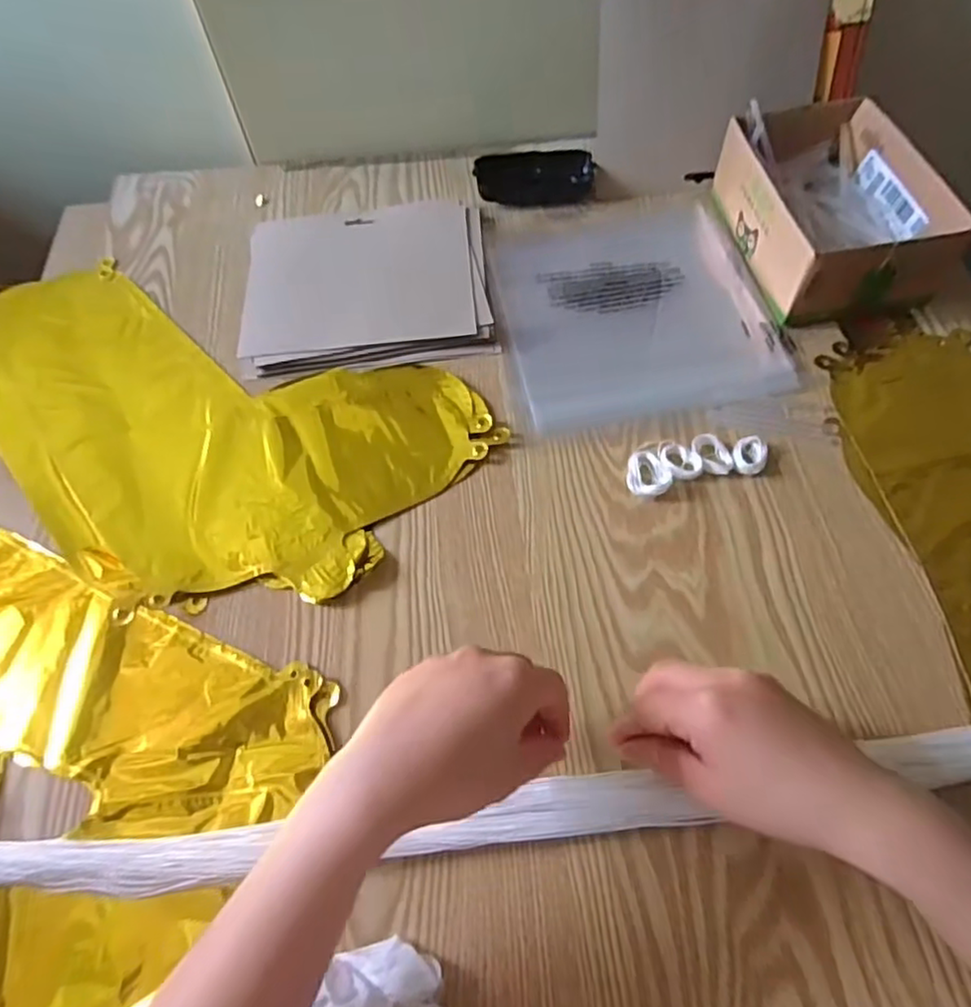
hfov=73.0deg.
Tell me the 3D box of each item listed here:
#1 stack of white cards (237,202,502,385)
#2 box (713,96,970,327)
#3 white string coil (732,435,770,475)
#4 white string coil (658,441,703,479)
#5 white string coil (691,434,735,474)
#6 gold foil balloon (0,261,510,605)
[{"bbox_3d":[-0.102,-0.189,0.561,0.204,0.015,0.178,-6,59,-1],"label":"stack of white cards"},{"bbox_3d":[0.282,-0.240,0.535,0.133,0.065,0.198,-9,59,-2],"label":"box"},{"bbox_3d":[0.184,-0.034,0.456,0.023,0.009,0.033,11,60,9],"label":"white string coil"},{"bbox_3d":[0.134,-0.031,0.457,0.025,0.008,0.031,-20,60,-9],"label":"white string coil"},{"bbox_3d":[0.157,-0.033,0.457,0.025,0.010,0.030,-6,59,0],"label":"white string coil"},{"bbox_3d":[-0.236,-0.063,0.496,0.439,0.018,0.230,20,62,15],"label":"gold foil balloon"}]

